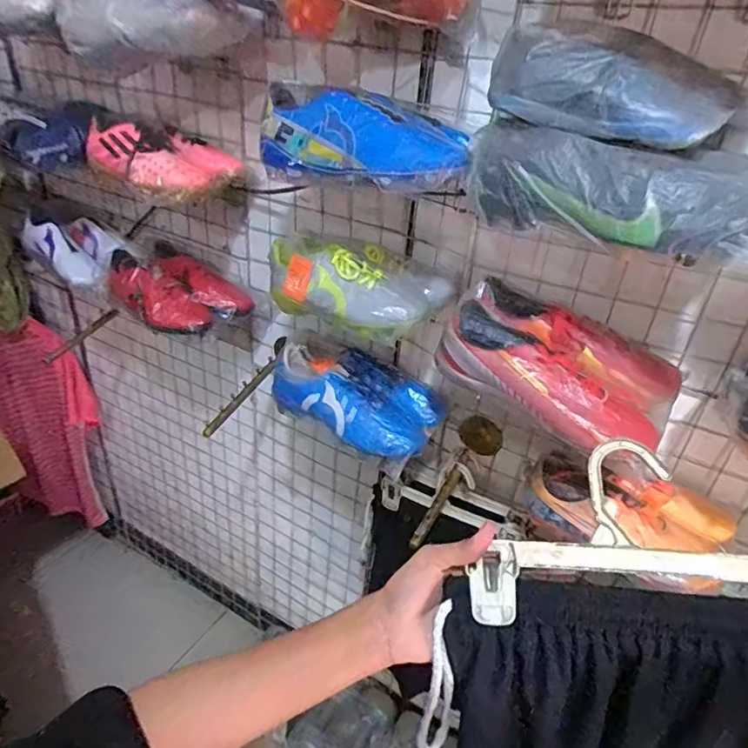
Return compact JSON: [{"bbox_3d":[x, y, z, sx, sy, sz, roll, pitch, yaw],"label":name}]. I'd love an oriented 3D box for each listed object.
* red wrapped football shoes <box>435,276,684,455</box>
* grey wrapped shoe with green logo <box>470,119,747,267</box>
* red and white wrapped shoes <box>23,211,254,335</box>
[{"bbox_3d":[0.226,-0.025,0.613,0.252,0.090,0.183,30,40,34],"label":"red wrapped football shoes"},{"bbox_3d":[0.226,-0.178,0.495,0.279,0.086,0.096,23,36,26],"label":"grey wrapped shoe with green logo"},{"bbox_3d":[-0.490,-0.208,0.984,0.566,0.087,0.136,22,36,25],"label":"red and white wrapped shoes"}]

